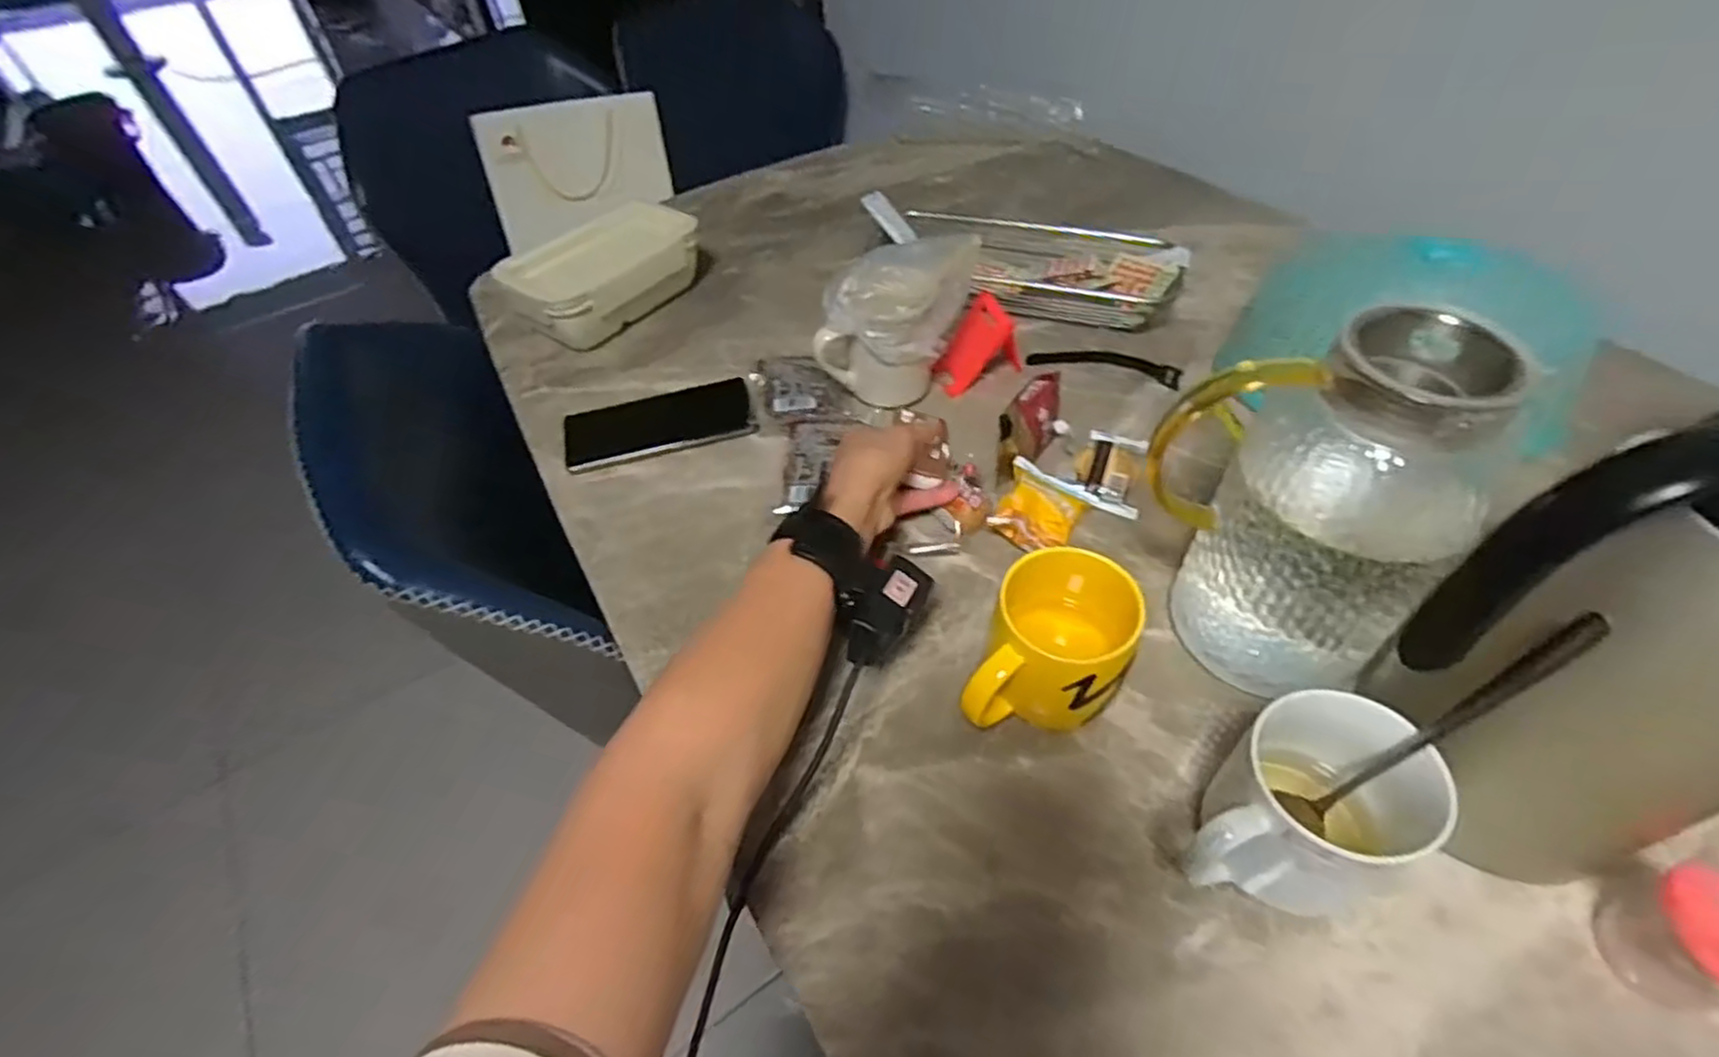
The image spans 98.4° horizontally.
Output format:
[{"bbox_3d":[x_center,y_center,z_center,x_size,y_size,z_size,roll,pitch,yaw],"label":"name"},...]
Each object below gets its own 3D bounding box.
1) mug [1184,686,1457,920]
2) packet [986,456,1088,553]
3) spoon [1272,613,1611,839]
[{"bbox_3d":[0.208,0.147,0.368,0.114,0.104,0.081,-20,51,-14],"label":"mug"},{"bbox_3d":[0.135,-0.018,0.555,0.058,0.043,0.076,19,53,19],"label":"packet"},{"bbox_3d":[0.258,0.092,0.337,0.012,0.163,0.025,3,44,-29],"label":"spoon"}]

